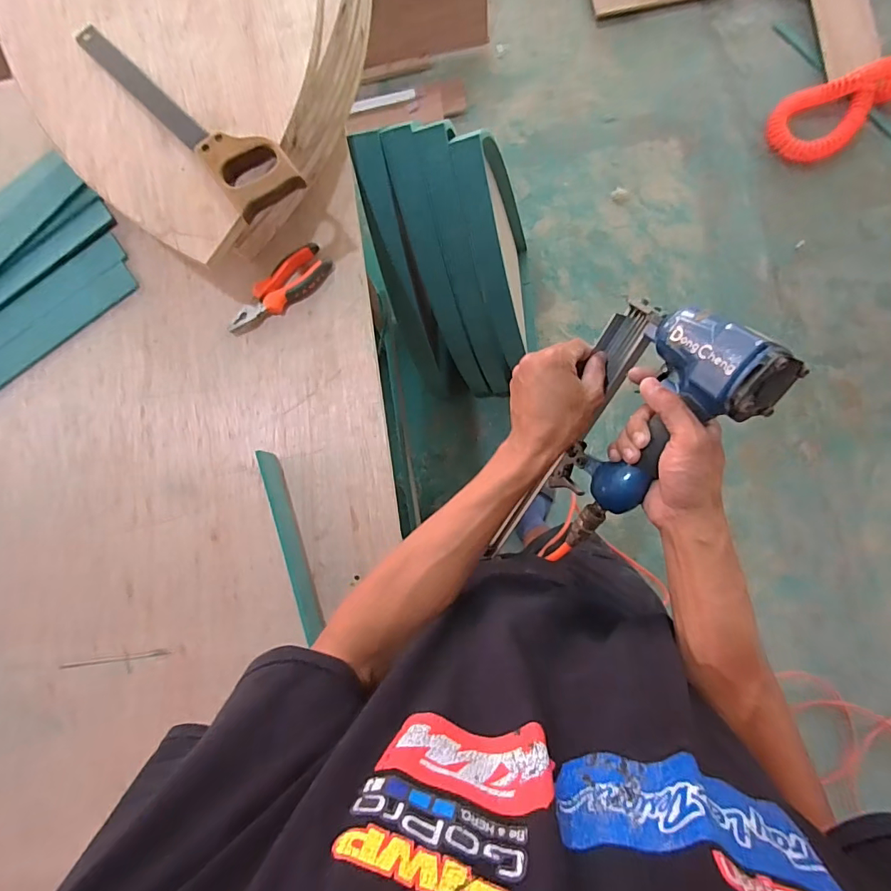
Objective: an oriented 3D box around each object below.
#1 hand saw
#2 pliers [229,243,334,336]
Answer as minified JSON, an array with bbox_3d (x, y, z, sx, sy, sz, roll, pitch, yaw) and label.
[{"bbox_3d":[-0.317,-0.419,0.568,0.086,0.018,0.368,-43,83,-2],"label":"hand saw"},{"bbox_3d":[-0.249,-0.227,0.677,0.174,0.025,0.058,-38,83,-1],"label":"pliers"}]

